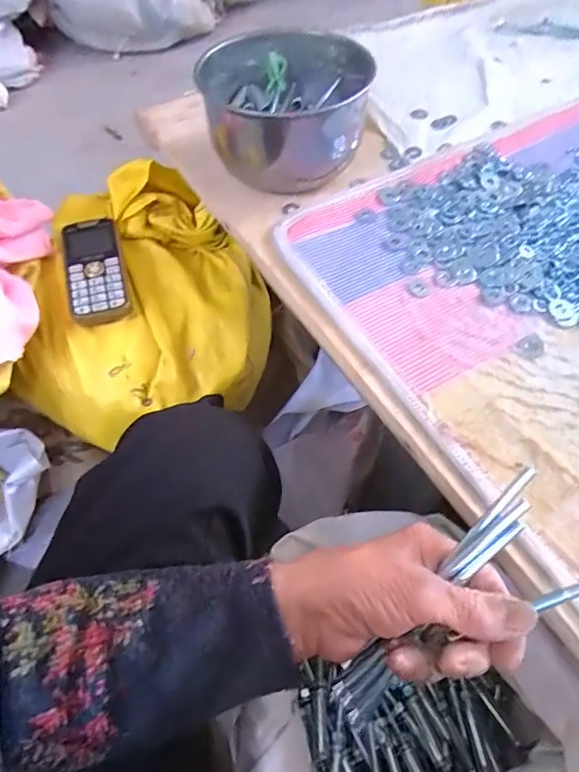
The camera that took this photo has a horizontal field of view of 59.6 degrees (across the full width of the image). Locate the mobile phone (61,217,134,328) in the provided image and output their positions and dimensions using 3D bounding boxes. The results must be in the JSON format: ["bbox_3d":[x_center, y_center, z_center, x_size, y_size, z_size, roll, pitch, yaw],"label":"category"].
[{"bbox_3d":[-0.198,-0.118,0.511,0.056,0.014,0.125,-15,67,-9],"label":"mobile phone"}]

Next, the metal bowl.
[{"bbox_3d":[-0.001,-0.285,0.515,0.145,0.087,0.178,-16,57,-10],"label":"metal bowl"}]

